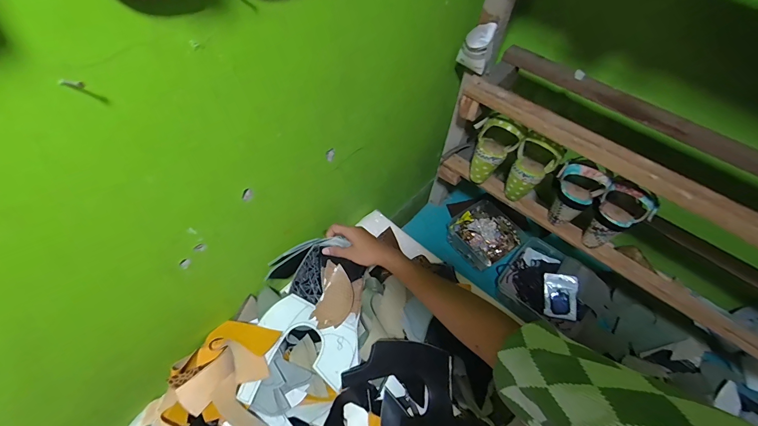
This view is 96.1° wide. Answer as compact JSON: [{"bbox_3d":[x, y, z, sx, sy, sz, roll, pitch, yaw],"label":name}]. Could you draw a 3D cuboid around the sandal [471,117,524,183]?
[{"bbox_3d":[0.235,-0.126,0.705,0.078,0.138,0.075,28,57,14],"label":"sandal"}]

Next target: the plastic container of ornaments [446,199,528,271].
[{"bbox_3d":[0.288,0.056,0.921,0.169,0.071,0.161,-26,61,-22],"label":"plastic container of ornaments"}]

